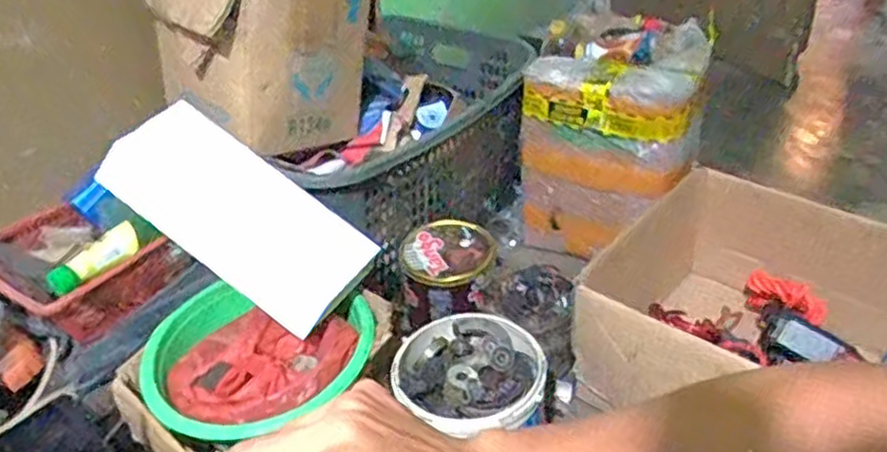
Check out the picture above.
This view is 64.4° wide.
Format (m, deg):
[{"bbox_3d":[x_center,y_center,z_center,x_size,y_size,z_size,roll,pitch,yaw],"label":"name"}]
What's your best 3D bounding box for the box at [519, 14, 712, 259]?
[{"bbox_3d":[0.307,-0.164,1.252,0.269,0.333,0.302,9,38,21],"label":"box"}]

